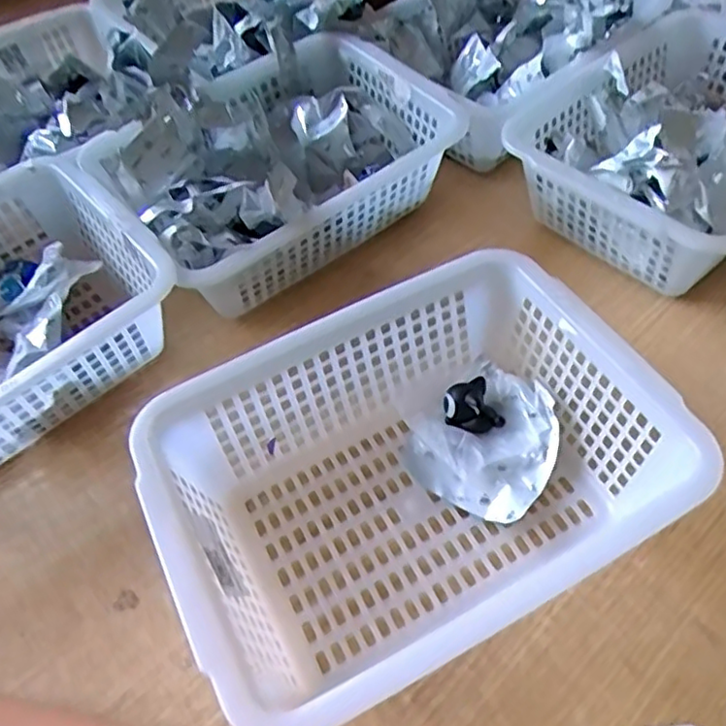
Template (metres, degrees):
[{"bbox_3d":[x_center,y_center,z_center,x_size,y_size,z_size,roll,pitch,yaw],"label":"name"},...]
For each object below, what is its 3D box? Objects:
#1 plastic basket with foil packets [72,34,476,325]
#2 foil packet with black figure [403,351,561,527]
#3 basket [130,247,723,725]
[{"bbox_3d":[-0.066,-0.163,0.526,0.257,0.095,0.198,-34,58,-20],"label":"plastic basket with foil packets"},{"bbox_3d":[0.081,0.045,0.412,0.087,0.025,0.095,33,62,25],"label":"foil packet with black figure"},{"bbox_3d":[0.027,0.067,0.373,0.262,0.092,0.195,-25,55,-14],"label":"basket"}]

